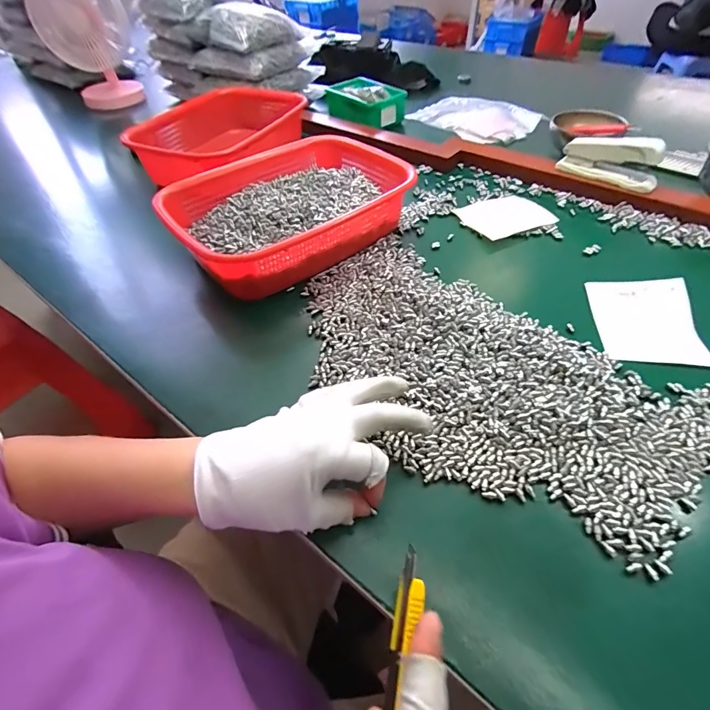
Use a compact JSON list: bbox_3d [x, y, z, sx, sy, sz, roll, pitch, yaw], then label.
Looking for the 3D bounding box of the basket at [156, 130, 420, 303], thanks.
[{"bbox_3d":[-0.078,-0.184,0.488,0.285,0.070,0.208,-33,54,-23],"label":"basket"}]

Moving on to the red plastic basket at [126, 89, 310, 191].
[{"bbox_3d":[-0.222,-0.371,0.654,0.216,0.074,0.293,21,54,20],"label":"red plastic basket"}]

